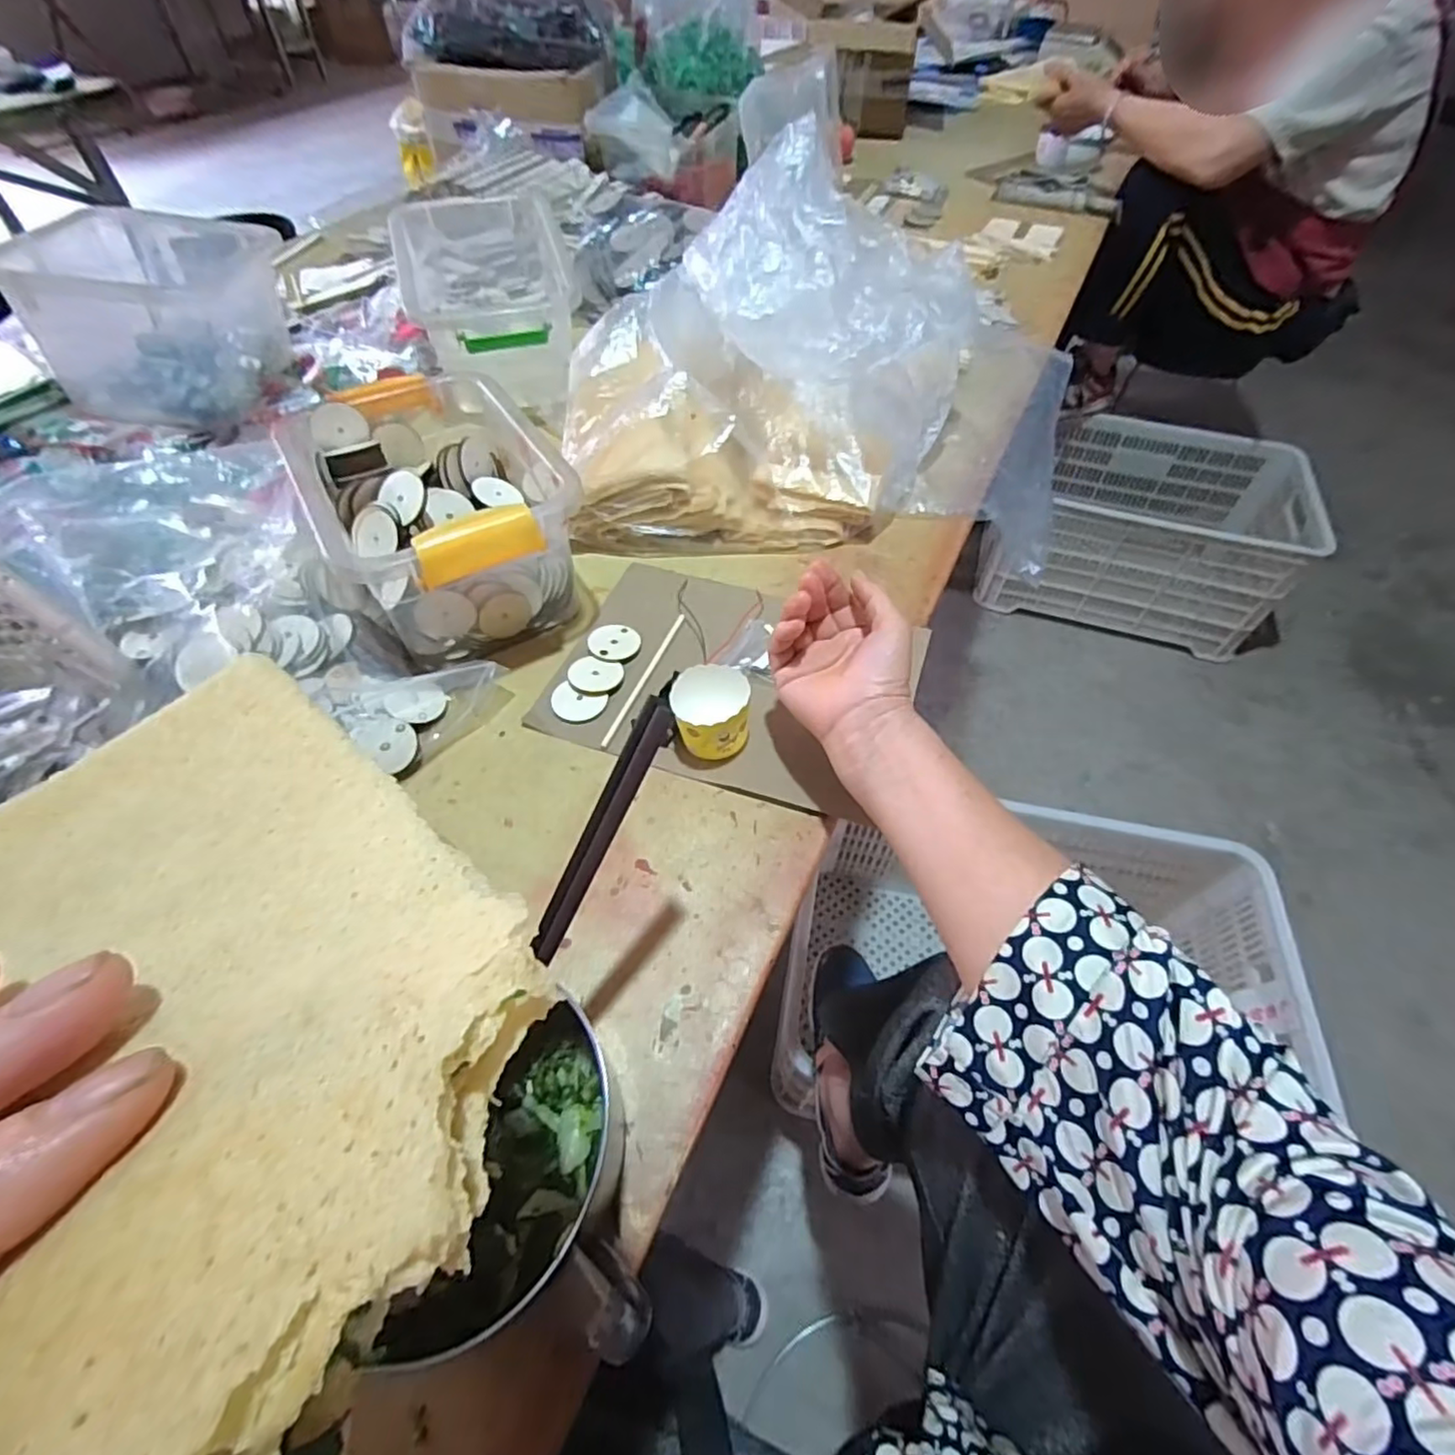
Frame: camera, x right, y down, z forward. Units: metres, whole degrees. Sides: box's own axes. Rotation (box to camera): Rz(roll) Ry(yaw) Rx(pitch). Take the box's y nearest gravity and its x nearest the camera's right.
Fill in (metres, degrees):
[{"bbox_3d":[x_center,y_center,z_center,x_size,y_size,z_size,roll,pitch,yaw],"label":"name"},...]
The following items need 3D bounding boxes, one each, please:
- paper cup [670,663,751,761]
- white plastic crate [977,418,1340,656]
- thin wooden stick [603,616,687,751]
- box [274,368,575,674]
[{"bbox_3d":[-0.012,-0.012,0.487,0.055,0.050,0.056,1,54,-1],"label":"paper cup"},{"bbox_3d":[0.972,-0.462,1.564,0.589,0.340,0.356,21,56,14],"label":"white plastic crate"},{"bbox_3d":[-0.067,-0.042,0.542,0.008,0.005,0.147,19,56,12],"label":"thin wooden stick"},{"bbox_3d":[-0.243,-0.176,0.559,0.197,0.129,0.255,-24,58,-18],"label":"box"}]

